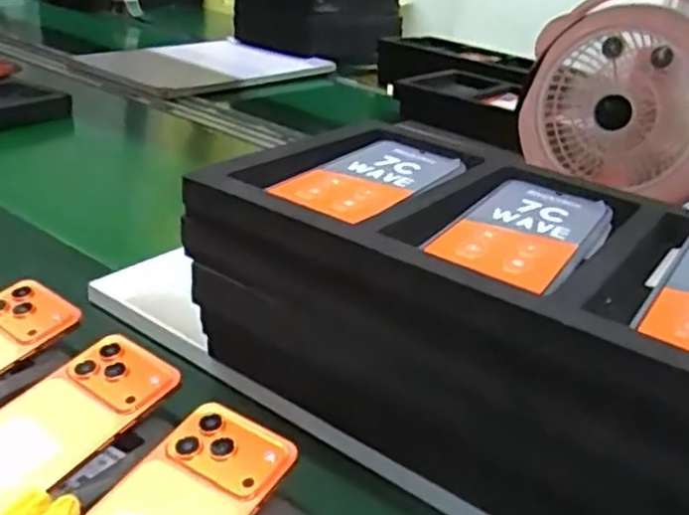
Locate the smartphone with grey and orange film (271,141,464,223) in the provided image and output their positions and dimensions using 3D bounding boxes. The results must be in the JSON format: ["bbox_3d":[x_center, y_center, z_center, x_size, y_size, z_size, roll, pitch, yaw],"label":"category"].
[{"bbox_3d":[0.024,-0.057,0.490,0.083,0.008,0.159,22,30,27],"label":"smartphone with grey and orange film"}]

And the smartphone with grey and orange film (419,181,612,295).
[{"bbox_3d":[0.117,-0.018,0.435,0.083,0.008,0.154,21,29,25],"label":"smartphone with grey and orange film"}]

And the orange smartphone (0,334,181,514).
[{"bbox_3d":[-0.187,0.108,0.431,0.076,0.007,0.162,28,50,29],"label":"orange smartphone"}]

